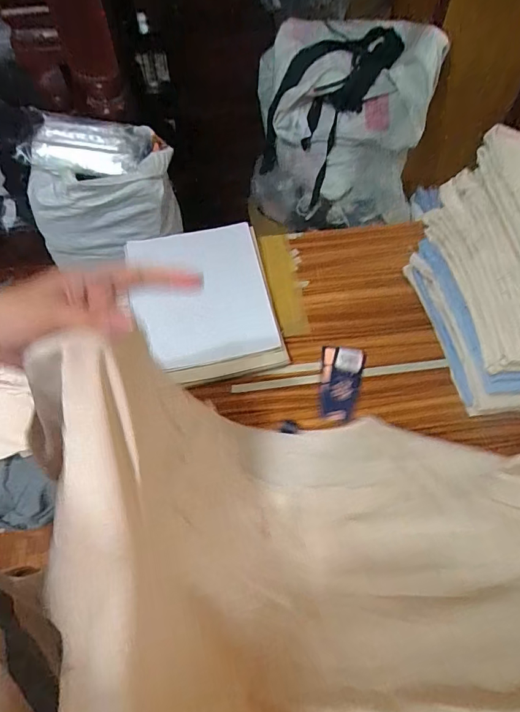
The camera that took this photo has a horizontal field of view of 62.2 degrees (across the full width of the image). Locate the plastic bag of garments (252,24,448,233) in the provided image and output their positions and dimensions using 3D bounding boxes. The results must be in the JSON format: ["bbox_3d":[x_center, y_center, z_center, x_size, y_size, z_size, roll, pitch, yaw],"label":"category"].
[{"bbox_3d":[0.238,-0.706,1.376,0.507,0.467,0.422,-1,58,-1],"label":"plastic bag of garments"}]

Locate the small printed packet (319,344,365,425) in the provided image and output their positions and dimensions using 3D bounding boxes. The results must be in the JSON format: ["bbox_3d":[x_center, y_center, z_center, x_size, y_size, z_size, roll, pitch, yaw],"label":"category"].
[{"bbox_3d":[0.114,0.037,0.603,0.058,0.004,0.116,9,59,5],"label":"small printed packet"}]

